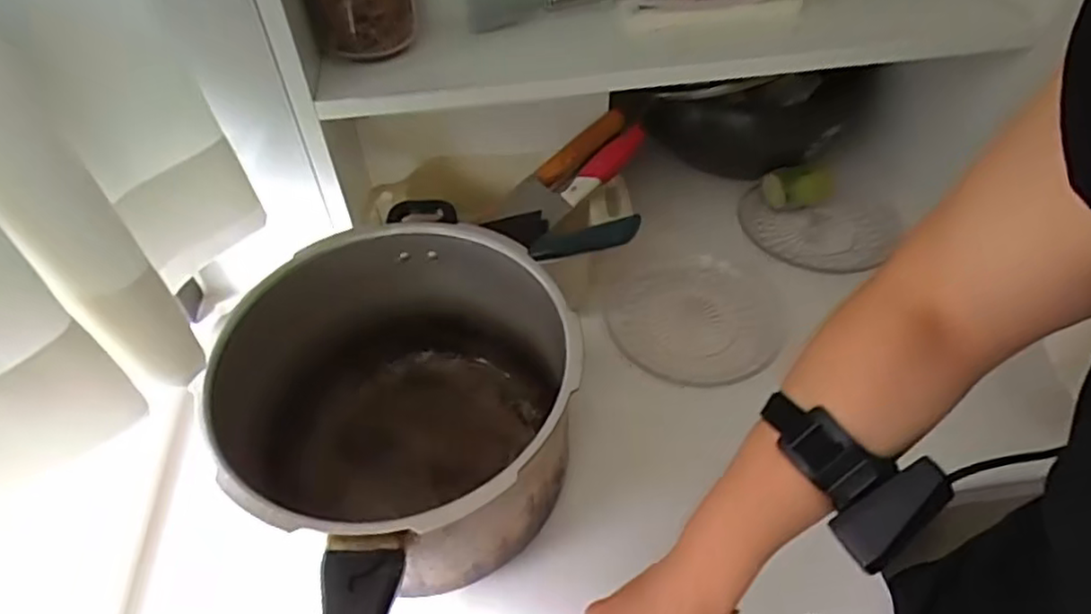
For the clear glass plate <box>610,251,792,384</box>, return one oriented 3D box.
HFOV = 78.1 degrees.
[{"bbox_3d":[0.168,0.010,0.749,0.189,0.015,0.191,-2,48,2],"label":"clear glass plate"}]

